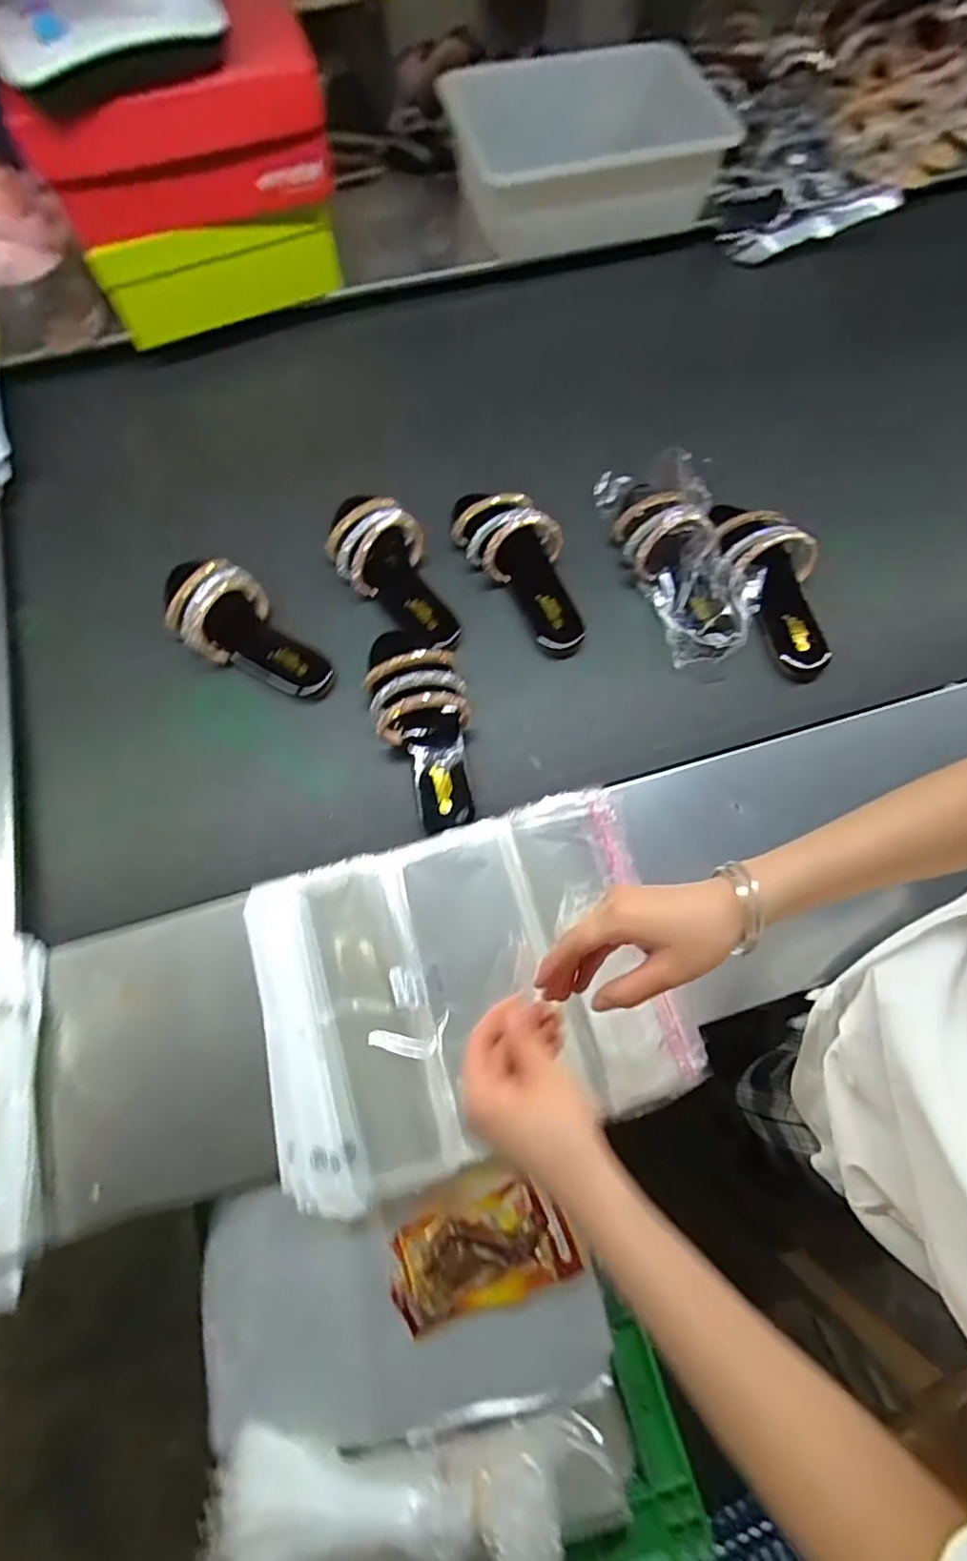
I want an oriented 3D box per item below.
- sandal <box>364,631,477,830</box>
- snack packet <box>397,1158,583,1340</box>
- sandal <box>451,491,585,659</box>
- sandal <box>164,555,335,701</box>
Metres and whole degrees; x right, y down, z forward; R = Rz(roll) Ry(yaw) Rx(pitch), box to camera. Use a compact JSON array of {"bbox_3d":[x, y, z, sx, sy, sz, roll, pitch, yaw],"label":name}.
[{"bbox_3d":[-0.064,-0.068,0.645,0.098,0.063,0.237,-16,71,-6],"label":"sandal"},{"bbox_3d":[-0.005,0.388,0.503,0.148,0.033,0.088,-21,72,-7],"label":"snack packet"},{"bbox_3d":[0.048,-0.261,0.710,0.085,0.069,0.254,-34,74,-11],"label":"sandal"},{"bbox_3d":[-0.286,-0.185,0.695,0.253,0.053,0.103,36,74,12],"label":"sandal"}]

